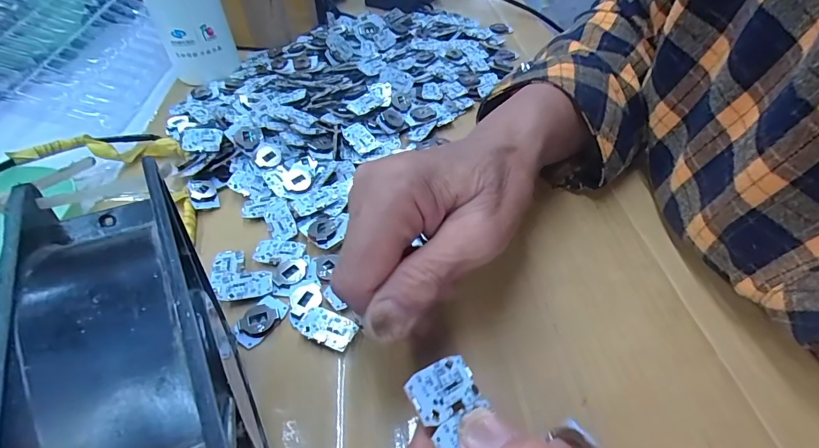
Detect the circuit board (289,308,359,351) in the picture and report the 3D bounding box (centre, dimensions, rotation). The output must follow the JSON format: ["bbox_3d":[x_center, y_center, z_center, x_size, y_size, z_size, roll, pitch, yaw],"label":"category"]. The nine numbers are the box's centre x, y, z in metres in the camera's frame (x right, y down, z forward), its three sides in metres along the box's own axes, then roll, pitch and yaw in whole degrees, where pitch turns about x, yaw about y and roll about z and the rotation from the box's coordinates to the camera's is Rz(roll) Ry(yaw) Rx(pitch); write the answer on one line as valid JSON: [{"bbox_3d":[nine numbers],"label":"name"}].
[{"bbox_3d":[-0.047,0.055,0.221,0.037,0.005,0.017,15,48,17],"label":"circuit board"}]

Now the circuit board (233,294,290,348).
[{"bbox_3d":[-0.082,0.052,0.227,0.017,0.006,0.029,26,52,25],"label":"circuit board"}]

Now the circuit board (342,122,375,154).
[{"bbox_3d":[-0.039,-0.067,0.322,0.018,0.004,0.029,-36,68,-11],"label":"circuit board"}]

